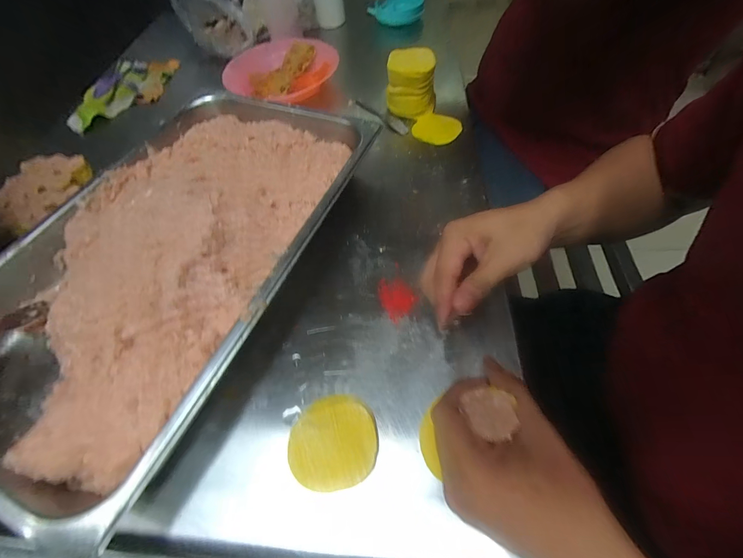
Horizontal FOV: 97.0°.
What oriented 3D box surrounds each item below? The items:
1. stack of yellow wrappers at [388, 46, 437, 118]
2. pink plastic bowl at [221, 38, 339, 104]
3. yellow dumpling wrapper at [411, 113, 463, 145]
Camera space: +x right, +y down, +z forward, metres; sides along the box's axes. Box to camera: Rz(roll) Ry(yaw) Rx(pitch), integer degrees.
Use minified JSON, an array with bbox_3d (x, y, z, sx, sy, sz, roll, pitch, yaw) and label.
[{"bbox_3d":[0.066,-0.329,0.555,0.080,0.083,0.069,7,58,7],"label":"stack of yellow wrappers"},{"bbox_3d":[-0.169,-0.406,0.643,0.198,0.045,0.191,-2,58,3],"label":"pink plastic bowl"},{"bbox_3d":[0.109,-0.249,0.546,0.076,0.004,0.069,-42,70,-16],"label":"yellow dumpling wrapper"}]

